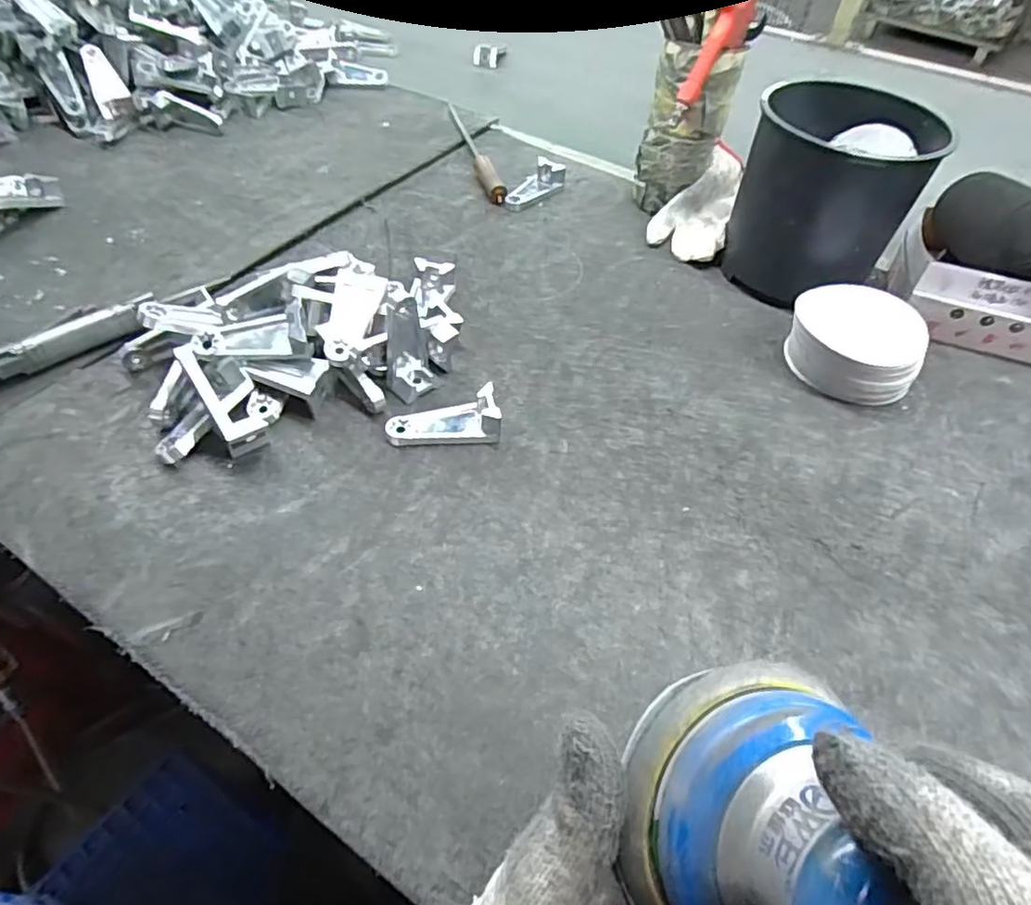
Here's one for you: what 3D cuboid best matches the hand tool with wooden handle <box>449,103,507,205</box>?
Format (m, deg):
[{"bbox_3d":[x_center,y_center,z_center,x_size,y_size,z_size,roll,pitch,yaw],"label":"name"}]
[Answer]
[{"bbox_3d":[-0.063,-0.434,0.868,0.026,0.024,0.281,-12,52,-14],"label":"hand tool with wooden handle"}]

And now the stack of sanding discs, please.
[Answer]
[{"bbox_3d":[0.333,-0.106,0.600,0.126,0.064,0.108,32,54,21],"label":"stack of sanding discs"}]

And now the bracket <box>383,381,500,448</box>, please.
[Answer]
[{"bbox_3d":[-0.061,-0.032,0.522,0.094,0.031,0.041,-2,50,-6],"label":"bracket"}]

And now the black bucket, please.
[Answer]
[{"bbox_3d":[0.328,-0.271,0.660,0.162,0.177,0.169,2,50,-3],"label":"black bucket"}]

